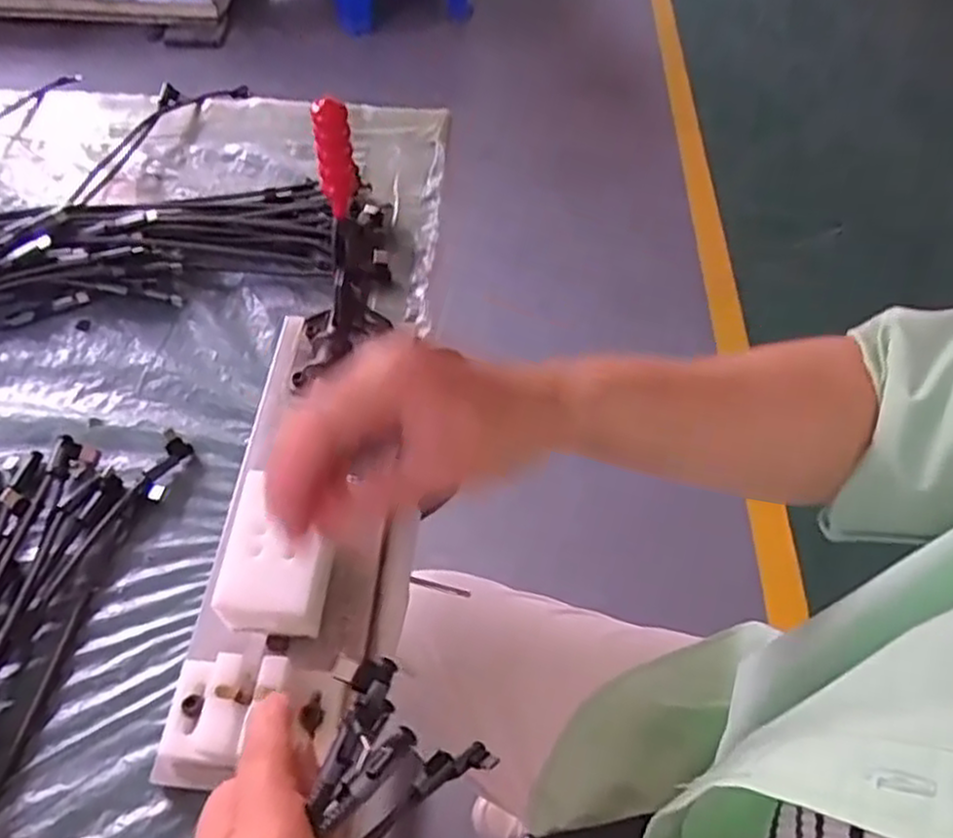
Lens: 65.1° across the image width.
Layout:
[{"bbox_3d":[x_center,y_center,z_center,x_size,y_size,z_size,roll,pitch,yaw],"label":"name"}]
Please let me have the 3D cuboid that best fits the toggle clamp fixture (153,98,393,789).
[{"bbox_3d":[-0.082,-0.011,0.363,0.080,0.139,0.340,7,62,3],"label":"toggle clamp fixture"}]

